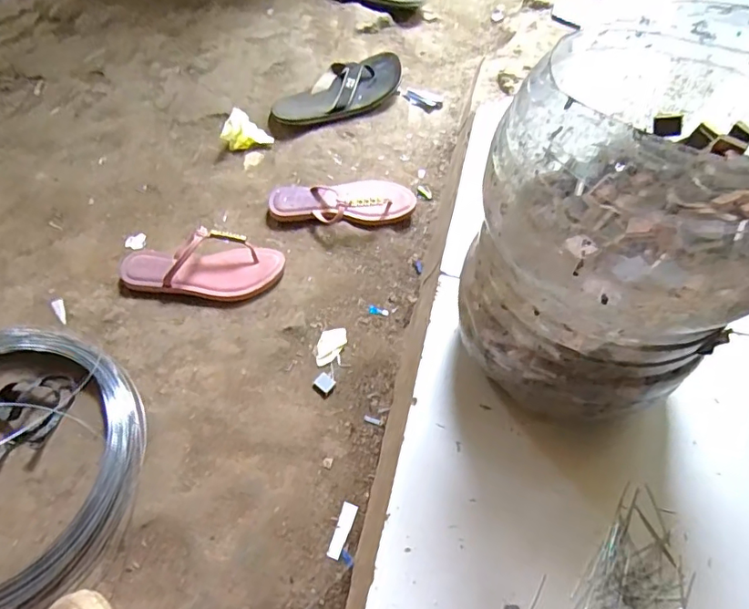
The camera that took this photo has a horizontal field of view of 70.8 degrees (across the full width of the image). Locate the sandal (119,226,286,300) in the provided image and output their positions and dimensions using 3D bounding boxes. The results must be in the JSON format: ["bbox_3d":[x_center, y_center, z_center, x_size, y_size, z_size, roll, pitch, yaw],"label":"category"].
[{"bbox_3d":[-0.246,-0.057,0.744,0.225,0.055,0.080,4,56,1],"label":"sandal"}]

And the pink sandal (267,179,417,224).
[{"bbox_3d":[-0.051,-0.163,0.827,0.229,0.042,0.092,-2,56,-4],"label":"pink sandal"}]

